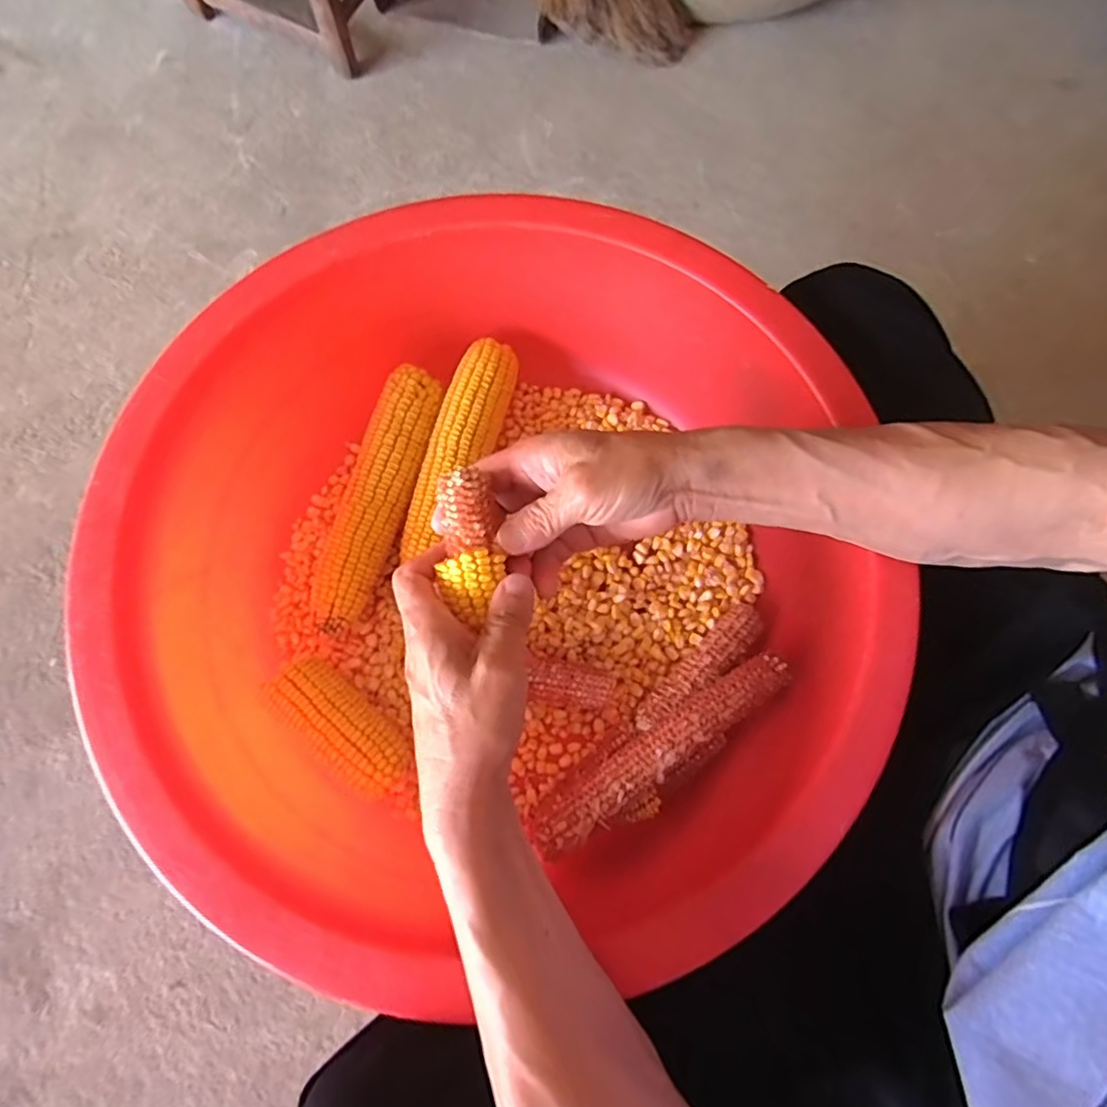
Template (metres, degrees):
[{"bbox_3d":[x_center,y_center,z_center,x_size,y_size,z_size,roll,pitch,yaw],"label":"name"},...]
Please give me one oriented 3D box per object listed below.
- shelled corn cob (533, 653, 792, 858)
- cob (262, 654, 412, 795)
[{"bbox_3d":[0.075,0.136,0.409,0.202,0.030,0.031,-32,78,-10],"label":"shelled corn cob"},{"bbox_3d":[-0.156,0.127,0.442,0.116,0.049,0.048,32,74,6],"label":"cob"}]

